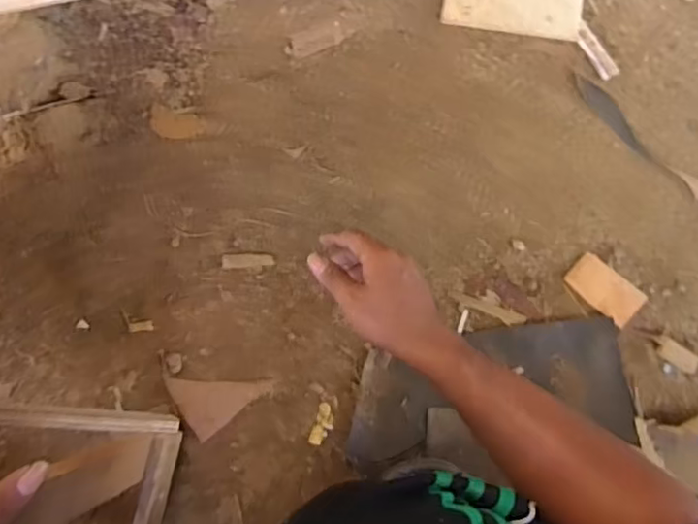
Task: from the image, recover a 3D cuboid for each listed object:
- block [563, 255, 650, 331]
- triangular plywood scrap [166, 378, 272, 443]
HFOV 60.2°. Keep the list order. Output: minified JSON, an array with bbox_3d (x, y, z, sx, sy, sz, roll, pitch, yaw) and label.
[{"bbox_3d":[0.320,0.034,0.753,0.090,0.013,0.050,40,89,7],"label":"block"},{"bbox_3d":[-0.175,0.195,0.796,0.131,0.011,0.075,1,85,4],"label":"triangular plywood scrap"}]

